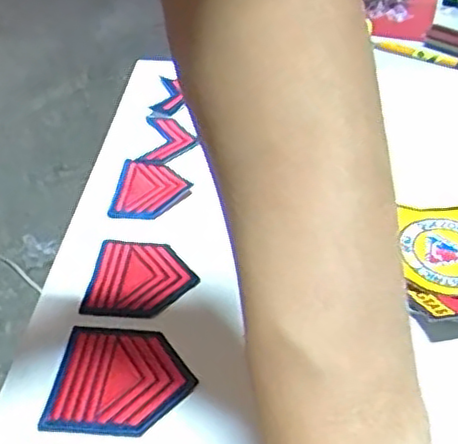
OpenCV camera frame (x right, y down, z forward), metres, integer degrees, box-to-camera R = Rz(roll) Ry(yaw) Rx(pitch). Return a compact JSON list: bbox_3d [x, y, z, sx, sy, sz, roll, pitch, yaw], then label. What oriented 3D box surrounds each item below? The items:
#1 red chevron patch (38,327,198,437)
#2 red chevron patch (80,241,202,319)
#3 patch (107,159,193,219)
[{"bbox_3d":[-0.052,0.077,0.338,0.066,0.005,0.063,4,38,4],"label":"red chevron patch"},{"bbox_3d":[-0.051,0.033,0.397,0.059,0.005,0.062,5,38,5],"label":"red chevron patch"},{"bbox_3d":[-0.052,-0.022,0.467,0.049,0.006,0.063,2,38,2],"label":"patch"}]

